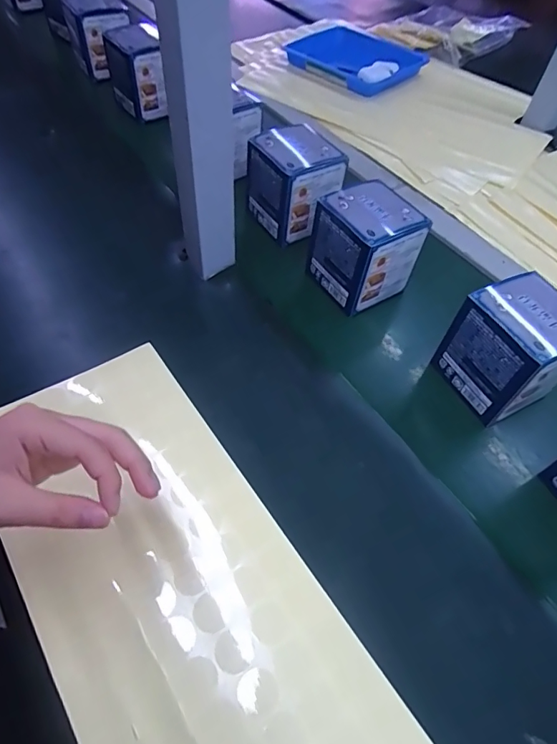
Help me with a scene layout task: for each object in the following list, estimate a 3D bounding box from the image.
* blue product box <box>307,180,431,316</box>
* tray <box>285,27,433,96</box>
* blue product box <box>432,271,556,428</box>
[{"bbox_3d":[0.087,-0.129,0.463,0.081,0.091,0.087,-27,58,-21],"label":"blue product box"},{"bbox_3d":[0.137,-0.567,0.812,0.154,0.026,0.219,-31,60,-24],"label":"tray"},{"bbox_3d":[0.203,-0.023,0.399,0.080,0.090,0.093,-19,56,-17],"label":"blue product box"}]

